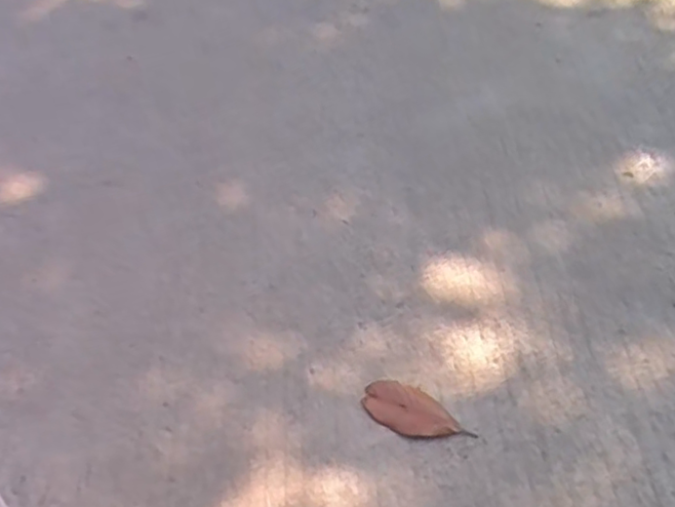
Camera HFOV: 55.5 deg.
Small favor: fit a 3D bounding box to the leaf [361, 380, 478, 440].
[{"bbox_3d":[0.092,0.190,0.759,0.126,0.006,0.062,23,61,19],"label":"leaf"}]

